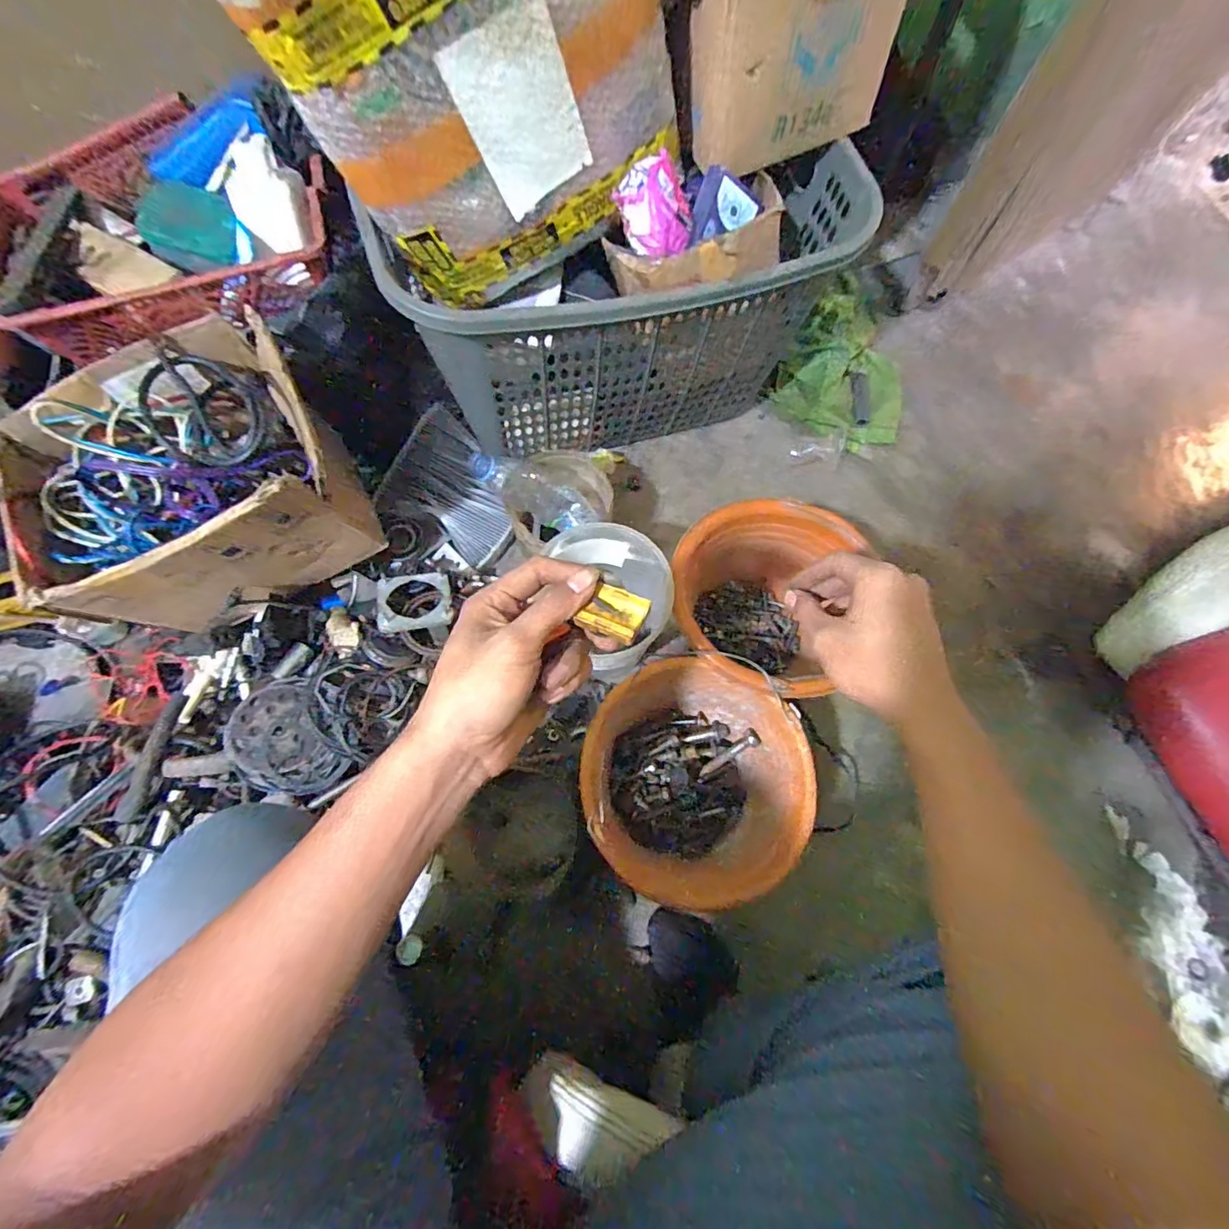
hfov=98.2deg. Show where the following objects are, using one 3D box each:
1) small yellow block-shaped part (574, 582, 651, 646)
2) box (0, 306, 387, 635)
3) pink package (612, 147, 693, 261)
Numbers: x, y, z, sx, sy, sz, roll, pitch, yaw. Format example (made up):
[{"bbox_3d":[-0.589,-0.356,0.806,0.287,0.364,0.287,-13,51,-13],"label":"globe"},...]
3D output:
[{"bbox_3d":[0.001,0.002,0.304,0.032,0.013,0.032,17,57,16],"label":"small yellow block-shaped part"},{"bbox_3d":[-0.475,-0.141,0.611,0.292,0.193,0.237,-28,75,-11],"label":"box"},{"bbox_3d":[0.045,-0.450,0.583,0.090,0.097,0.050,41,75,10],"label":"pink package"}]

